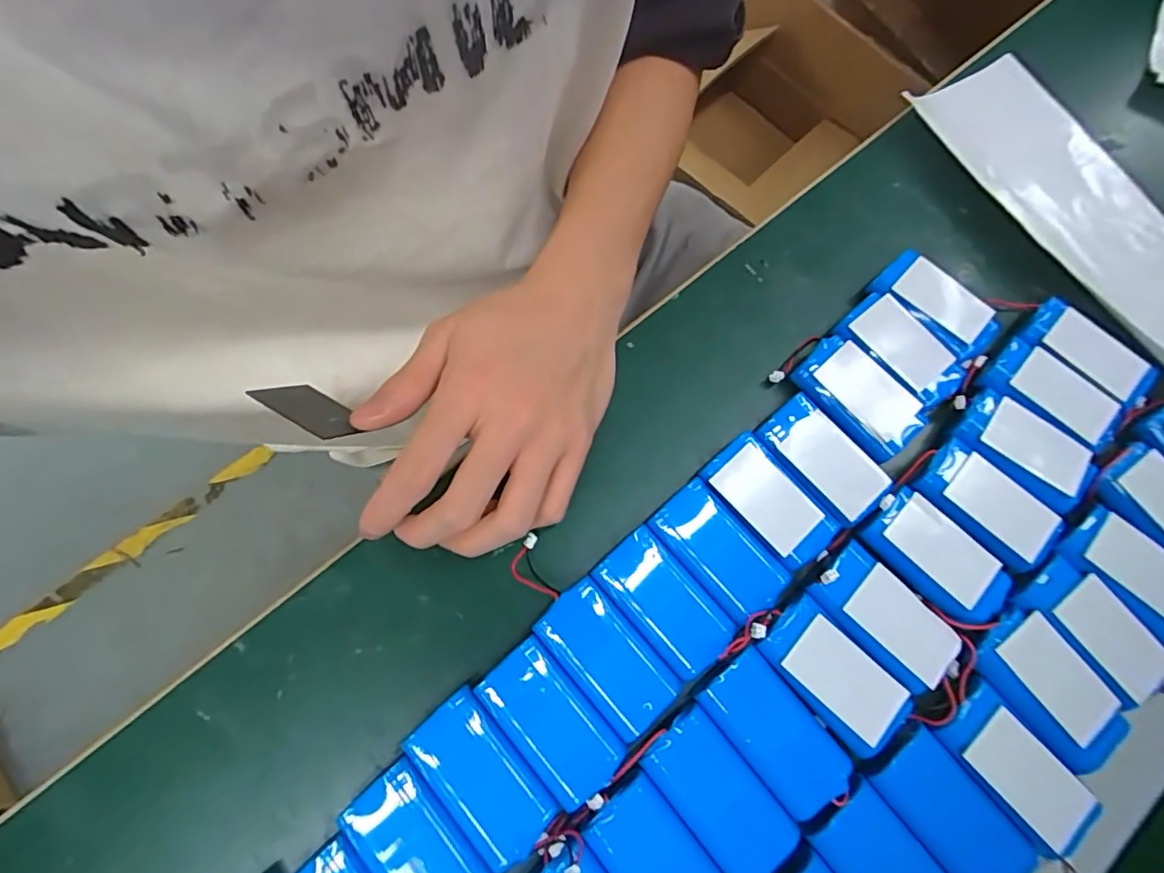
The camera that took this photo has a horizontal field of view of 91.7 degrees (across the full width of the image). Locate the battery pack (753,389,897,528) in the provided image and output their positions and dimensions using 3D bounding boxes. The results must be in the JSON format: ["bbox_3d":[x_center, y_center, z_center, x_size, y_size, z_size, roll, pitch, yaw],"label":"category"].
[{"bbox_3d":[0.121,0.013,0.291,0.034,0.017,0.065,-36,80,-12],"label":"battery pack"}]

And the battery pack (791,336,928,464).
[{"bbox_3d":[0.145,-0.019,0.302,0.043,0.017,0.066,-37,80,-12],"label":"battery pack"}]

